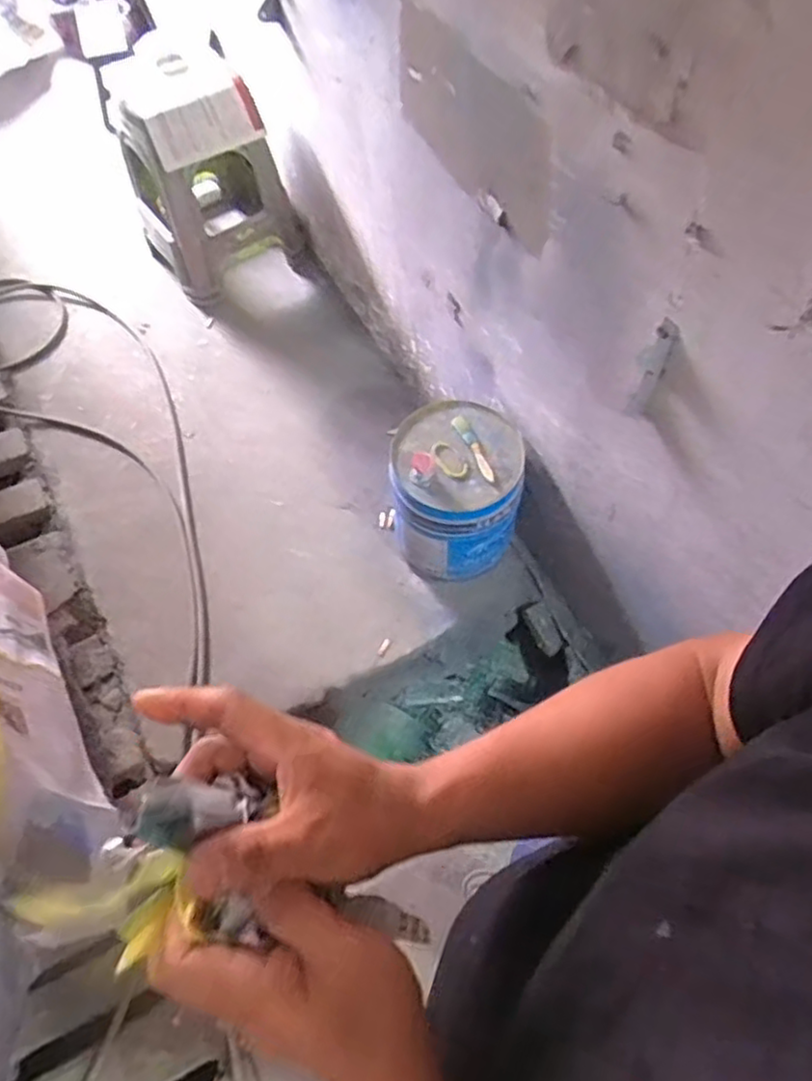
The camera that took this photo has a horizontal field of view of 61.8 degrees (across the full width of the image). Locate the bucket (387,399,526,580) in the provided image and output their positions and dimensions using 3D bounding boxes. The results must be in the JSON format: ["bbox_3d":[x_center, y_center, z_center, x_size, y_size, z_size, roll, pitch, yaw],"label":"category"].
[{"bbox_3d":[0.104,-0.097,1.487,0.261,0.307,0.261,0,61,1],"label":"bucket"}]

